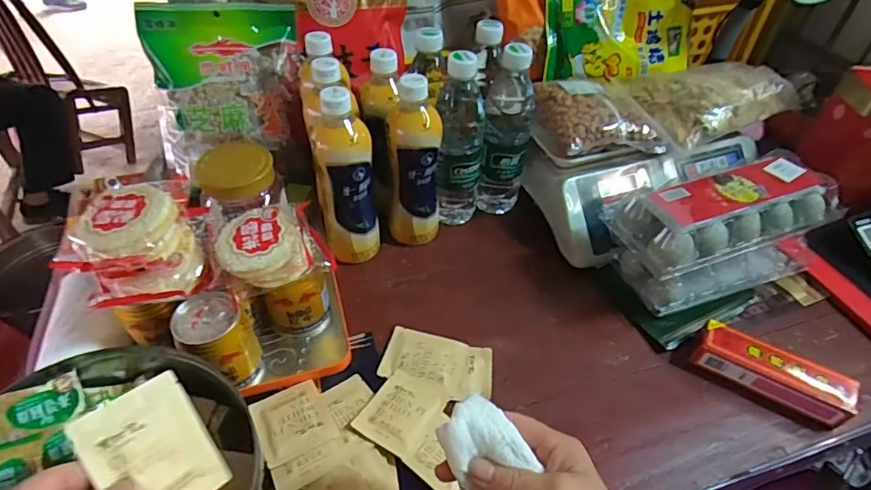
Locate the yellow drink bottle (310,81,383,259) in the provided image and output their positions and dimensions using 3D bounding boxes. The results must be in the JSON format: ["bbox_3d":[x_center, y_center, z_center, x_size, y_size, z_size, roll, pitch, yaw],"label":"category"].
[{"bbox_3d":[-0.096,-0.074,0.542,0.065,0.193,0.071,-4,45,-8],"label":"yellow drink bottle"}]

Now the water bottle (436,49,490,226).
[{"bbox_3d":[0.033,-0.117,0.583,0.057,0.208,0.061,6,45,2],"label":"water bottle"}]

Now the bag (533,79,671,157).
[{"bbox_3d":[0.195,-0.155,0.601,0.140,0.048,0.133,-9,46,-13],"label":"bag"}]

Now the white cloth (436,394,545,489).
[{"bbox_3d":[0.038,0.144,0.287,0.049,0.022,0.108,-11,60,-15],"label":"white cloth"}]

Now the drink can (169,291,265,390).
[{"bbox_3d":[-0.199,0.090,0.461,0.058,0.078,0.060,2,45,-2],"label":"drink can"}]

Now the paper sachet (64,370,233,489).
[{"bbox_3d":[-0.168,0.126,0.298,0.064,0.005,0.080,-30,93,-53],"label":"paper sachet"}]

